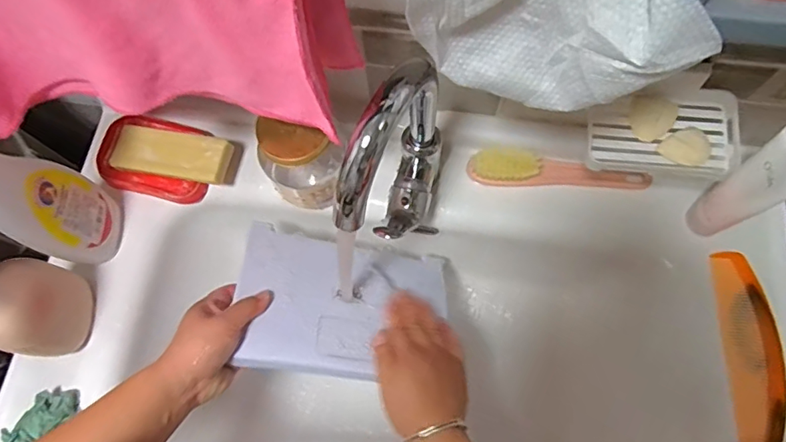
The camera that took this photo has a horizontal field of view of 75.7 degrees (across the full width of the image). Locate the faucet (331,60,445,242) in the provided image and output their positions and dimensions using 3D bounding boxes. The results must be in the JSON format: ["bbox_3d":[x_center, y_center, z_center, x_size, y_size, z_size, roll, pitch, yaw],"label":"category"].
[{"bbox_3d":[0.002,-0.046,0.439,0.056,0.225,0.156,20,73,9],"label":"faucet"}]

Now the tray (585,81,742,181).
[{"bbox_3d":[0.248,-0.081,0.463,0.129,0.032,0.081,5,72,4],"label":"tray"}]

